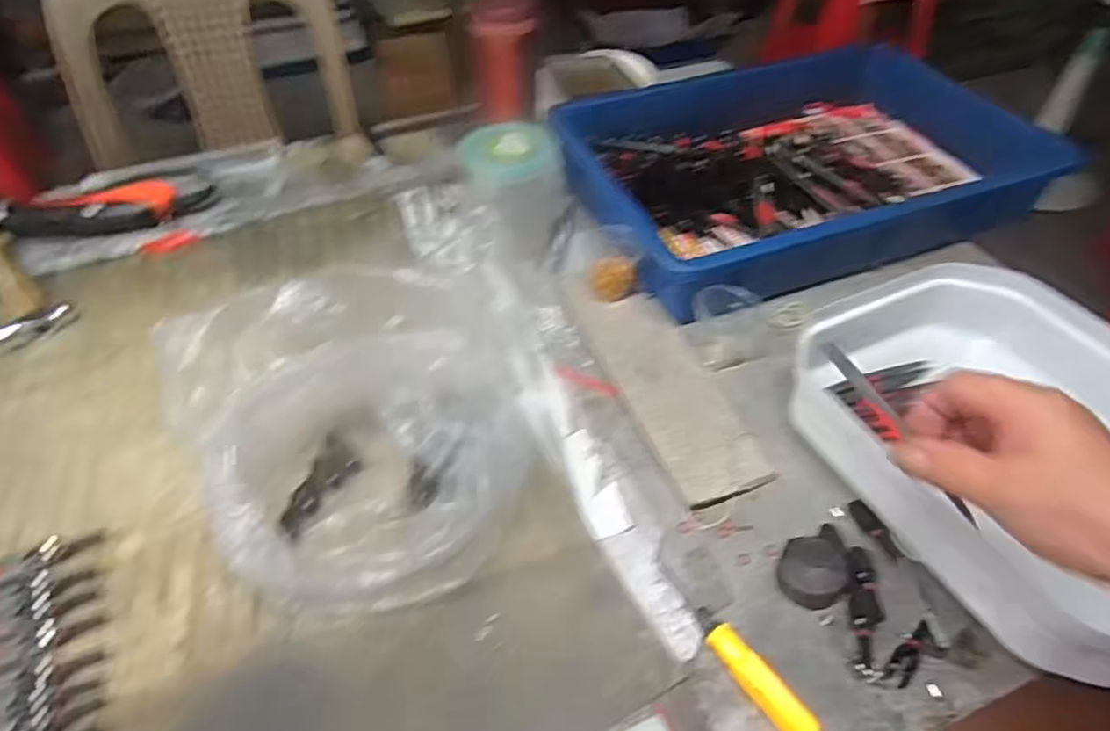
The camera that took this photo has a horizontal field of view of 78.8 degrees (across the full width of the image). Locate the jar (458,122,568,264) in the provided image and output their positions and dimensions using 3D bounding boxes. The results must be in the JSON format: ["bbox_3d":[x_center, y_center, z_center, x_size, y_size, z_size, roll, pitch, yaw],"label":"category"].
[{"bbox_3d":[-0.035,-0.151,0.601,0.081,0.097,0.097,3,47,4],"label":"jar"}]

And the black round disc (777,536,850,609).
[{"bbox_3d":[0.154,0.123,0.404,0.031,0.024,0.039,-36,56,-29],"label":"black round disc"}]

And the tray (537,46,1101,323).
[{"bbox_3d":[0.244,-0.201,0.683,0.426,0.077,0.316,-15,48,-13],"label":"tray"}]

